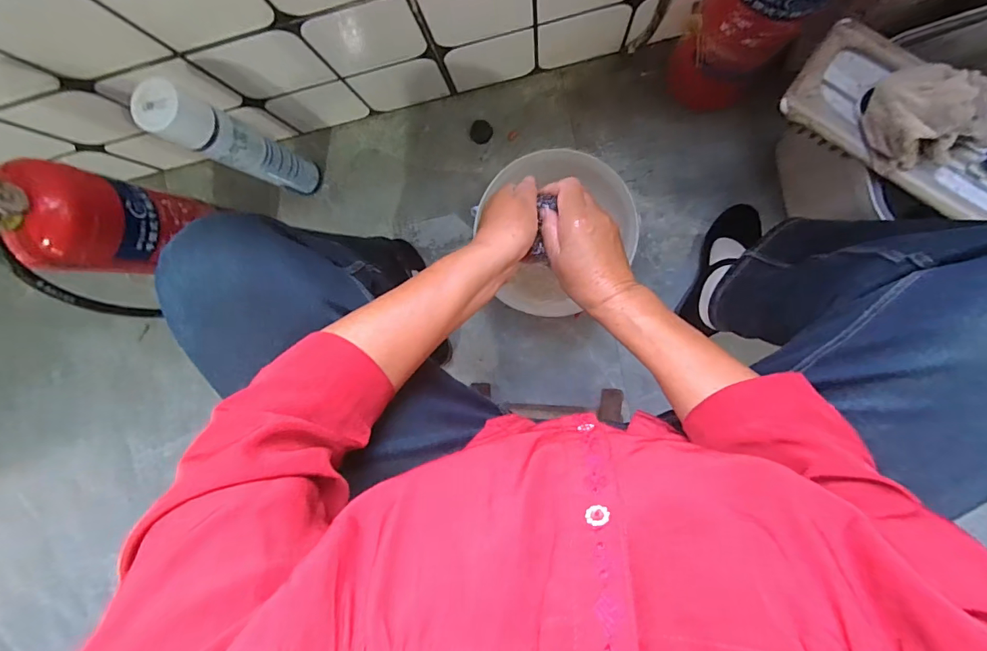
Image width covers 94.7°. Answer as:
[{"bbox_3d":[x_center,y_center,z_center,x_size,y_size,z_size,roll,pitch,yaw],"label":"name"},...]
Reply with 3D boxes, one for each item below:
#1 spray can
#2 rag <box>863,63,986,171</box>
[{"bbox_3d":[-0.372,-0.265,0.697,0.061,0.354,0.061,0,94,6],"label":"spray can"},{"bbox_3d":[0.470,-0.226,0.487,0.098,0.055,0.112,-29,91,7],"label":"rag"}]

